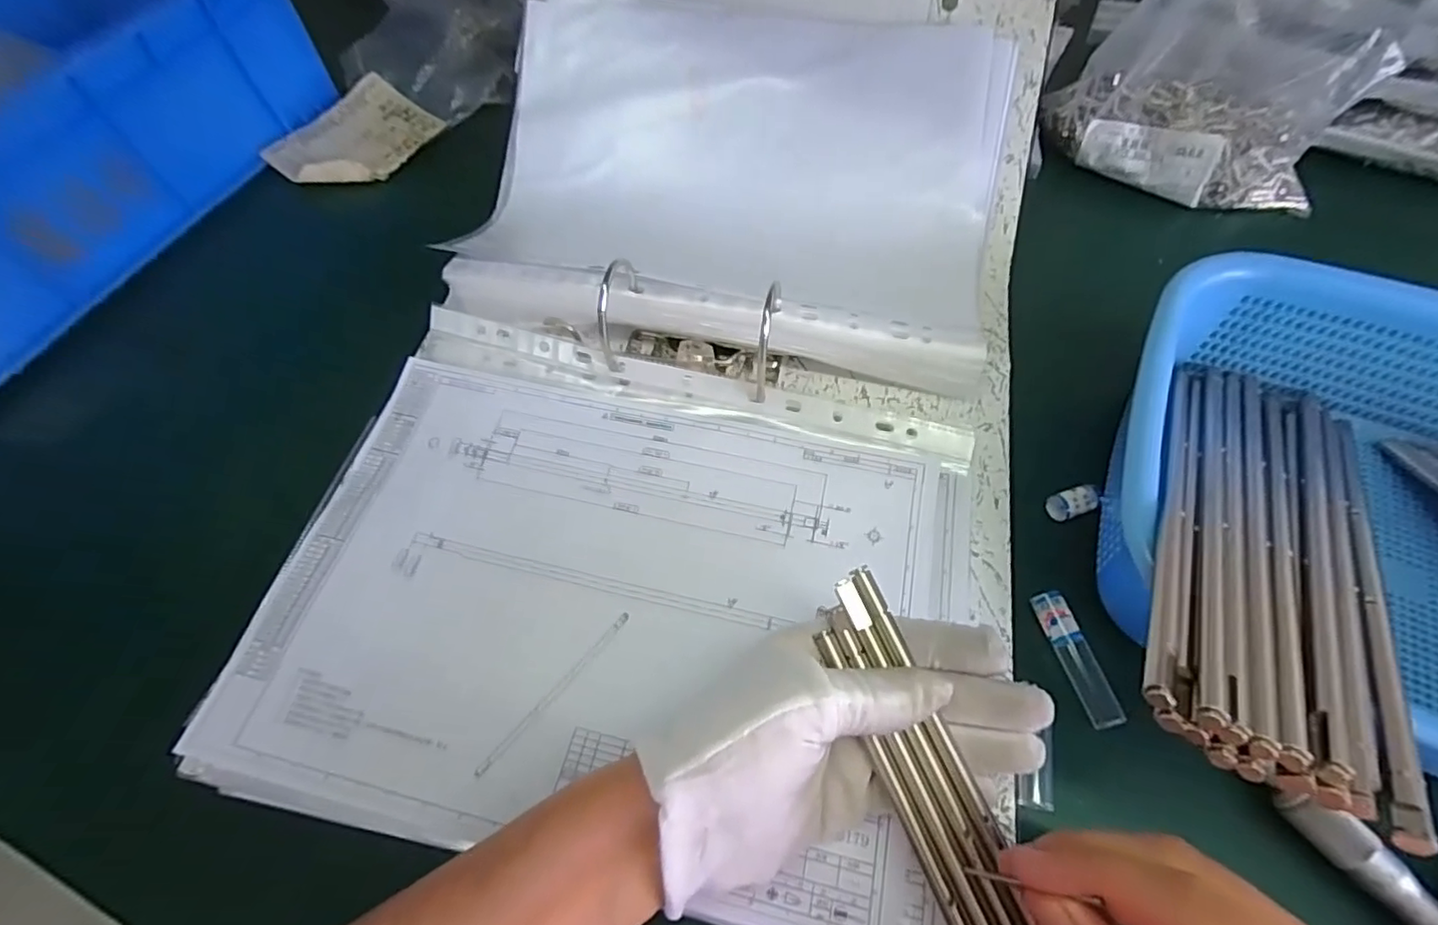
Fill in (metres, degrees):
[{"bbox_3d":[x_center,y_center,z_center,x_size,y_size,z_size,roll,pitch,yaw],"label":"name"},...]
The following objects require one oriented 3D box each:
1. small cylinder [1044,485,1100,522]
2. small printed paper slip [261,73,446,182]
[{"bbox_3d":[0.176,0.020,0.303,0.018,0.017,0.014,-13,62,-5],"label":"small cylinder"},{"bbox_3d":[-0.266,-0.236,0.445,0.080,0.014,0.106,35,68,18],"label":"small printed paper slip"}]

